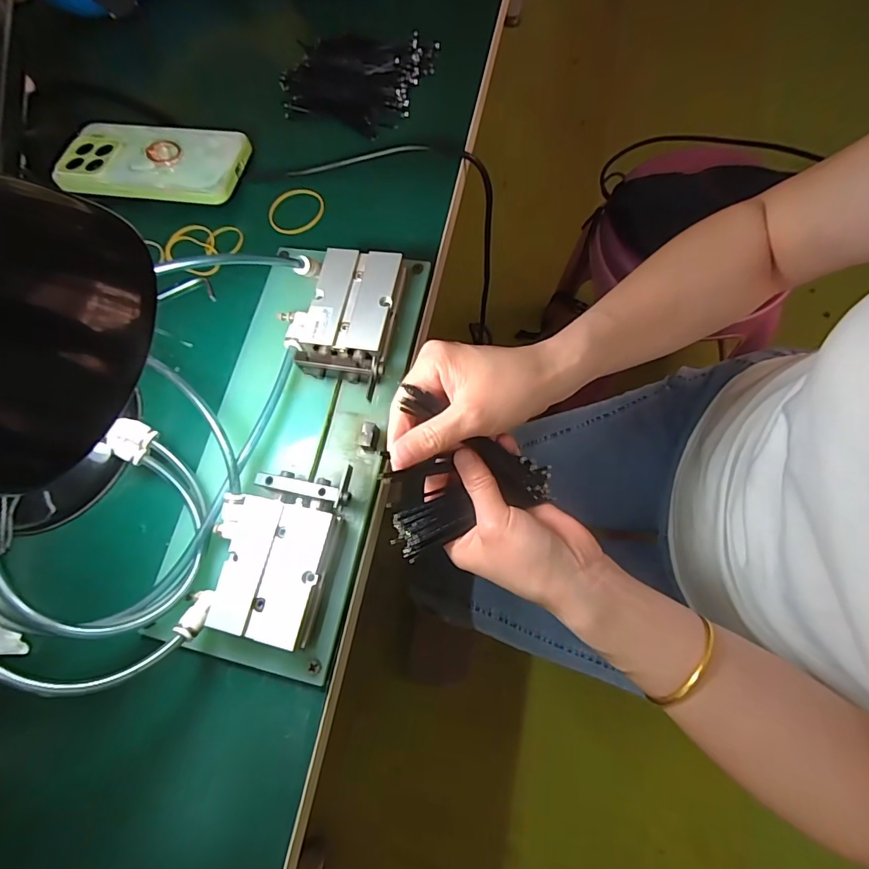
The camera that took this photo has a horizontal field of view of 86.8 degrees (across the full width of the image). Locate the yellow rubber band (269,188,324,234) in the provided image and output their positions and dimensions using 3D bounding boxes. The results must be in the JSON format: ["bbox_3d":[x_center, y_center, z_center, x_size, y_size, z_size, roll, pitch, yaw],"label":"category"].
[{"bbox_3d":[-0.112,-0.182,0.372,0.045,0.006,0.041,-10,74,5],"label":"yellow rubber band"}]

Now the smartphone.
[{"bbox_3d":[-0.234,-0.230,0.382,0.150,0.013,0.075,7,73,8],"label":"smartphone"}]

